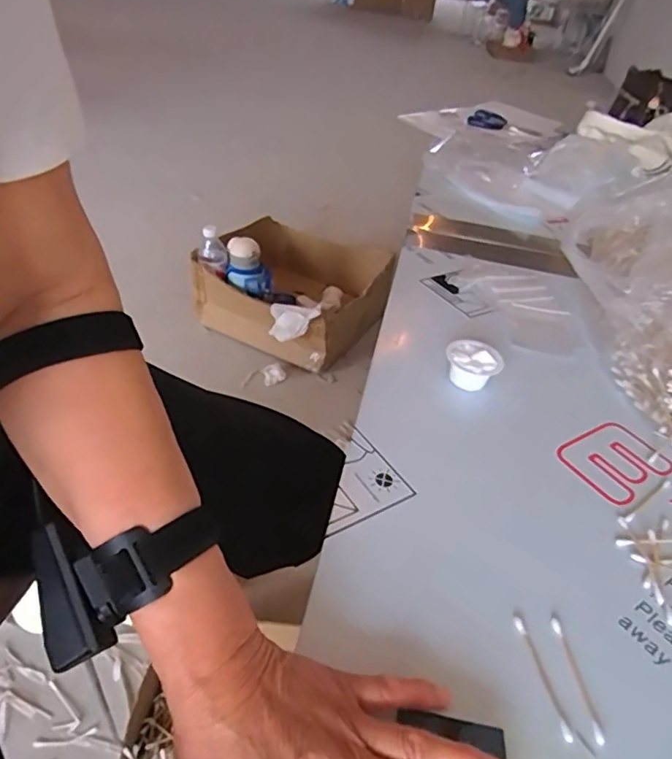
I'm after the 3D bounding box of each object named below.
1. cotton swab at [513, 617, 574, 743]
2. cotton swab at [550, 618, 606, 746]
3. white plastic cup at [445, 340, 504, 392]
[{"bbox_3d":[0.123,0.176,0.336,0.007,0.004,0.070,-4,40,-11],"label":"cotton swab"},{"bbox_3d":[0.144,0.177,0.337,0.007,0.004,0.071,0,39,-5],"label":"cotton swab"},{"bbox_3d":[0.133,-0.013,0.553,0.055,0.035,0.050,16,39,10],"label":"white plastic cup"}]

